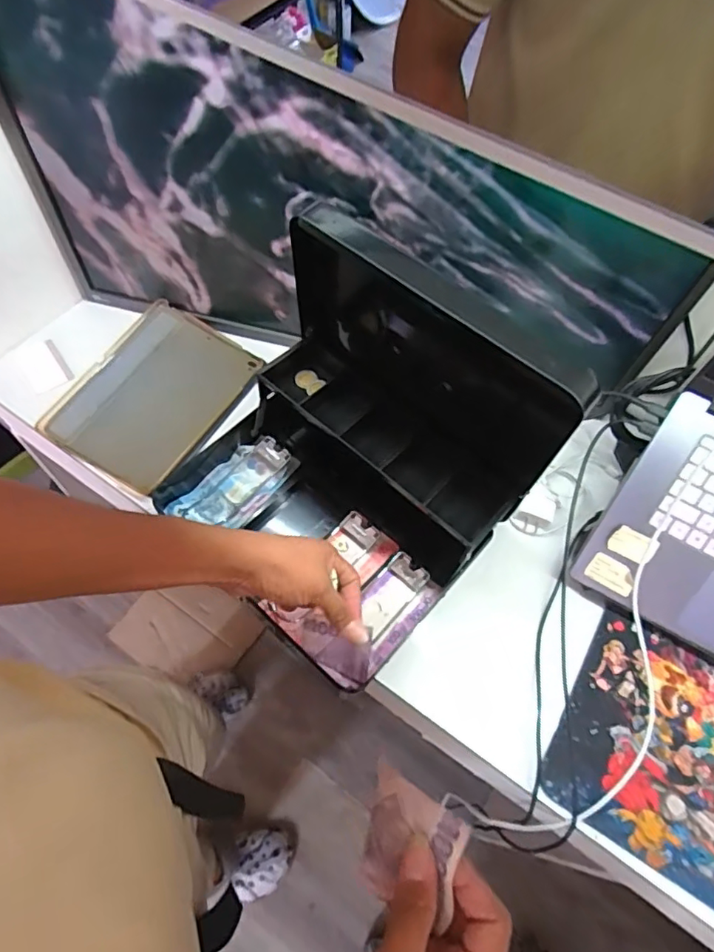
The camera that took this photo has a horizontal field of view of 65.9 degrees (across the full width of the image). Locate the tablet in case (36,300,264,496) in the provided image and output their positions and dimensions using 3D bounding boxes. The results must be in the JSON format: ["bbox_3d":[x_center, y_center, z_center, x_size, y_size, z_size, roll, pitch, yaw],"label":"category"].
[{"bbox_3d":[-0.260,-0.109,0.712,0.181,0.019,0.244,26,62,10],"label":"tablet in case"}]

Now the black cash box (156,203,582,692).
[{"bbox_3d":[-0.009,-0.011,0.565,0.273,0.207,0.302,-39,70,-22],"label":"black cash box"}]

